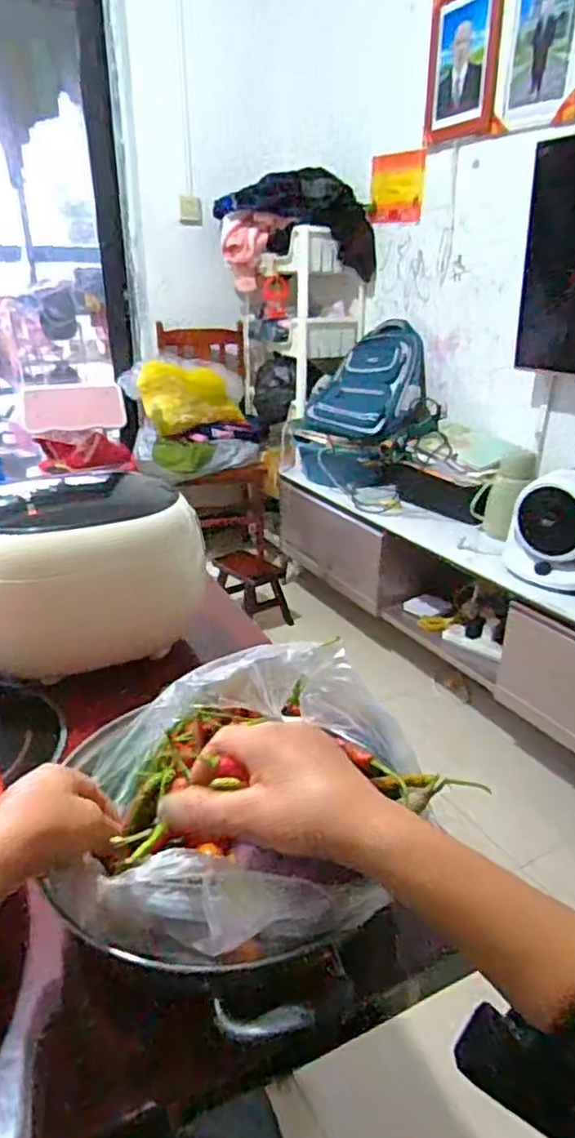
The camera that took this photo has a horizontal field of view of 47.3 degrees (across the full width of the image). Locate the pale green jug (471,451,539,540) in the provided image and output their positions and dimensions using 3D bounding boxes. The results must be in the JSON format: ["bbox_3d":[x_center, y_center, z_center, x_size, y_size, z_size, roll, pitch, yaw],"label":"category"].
[{"bbox_3d":[0.597,-0.212,1.820,0.150,0.224,0.114,12,27,24],"label":"pale green jug"}]

